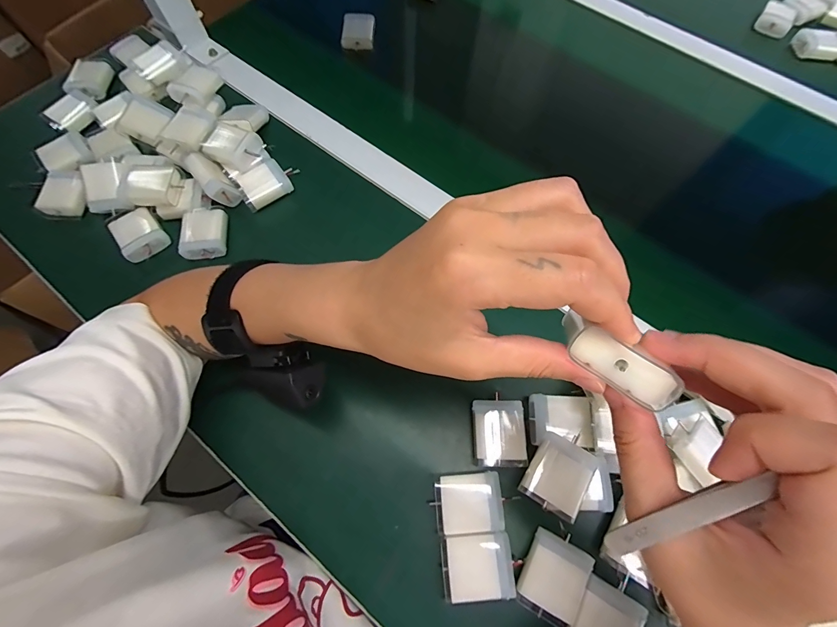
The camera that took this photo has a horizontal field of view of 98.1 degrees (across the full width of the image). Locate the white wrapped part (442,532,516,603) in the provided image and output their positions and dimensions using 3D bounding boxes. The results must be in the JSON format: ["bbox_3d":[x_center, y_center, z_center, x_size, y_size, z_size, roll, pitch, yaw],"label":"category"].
[{"bbox_3d":[0.043,0.188,0.272,0.051,0.021,0.041,-4,69,-2],"label":"white wrapped part"}]

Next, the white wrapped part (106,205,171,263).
[{"bbox_3d":[-0.287,-0.082,0.371,0.042,0.020,0.051,-40,74,-14],"label":"white wrapped part"}]

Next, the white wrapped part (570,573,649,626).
[{"bbox_3d":[0.132,0.220,0.257,0.042,0.013,0.048,31,72,11],"label":"white wrapped part"}]

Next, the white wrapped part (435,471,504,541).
[{"bbox_3d":[0.039,0.150,0.288,0.050,0.025,0.041,-5,69,-3],"label":"white wrapped part"}]

